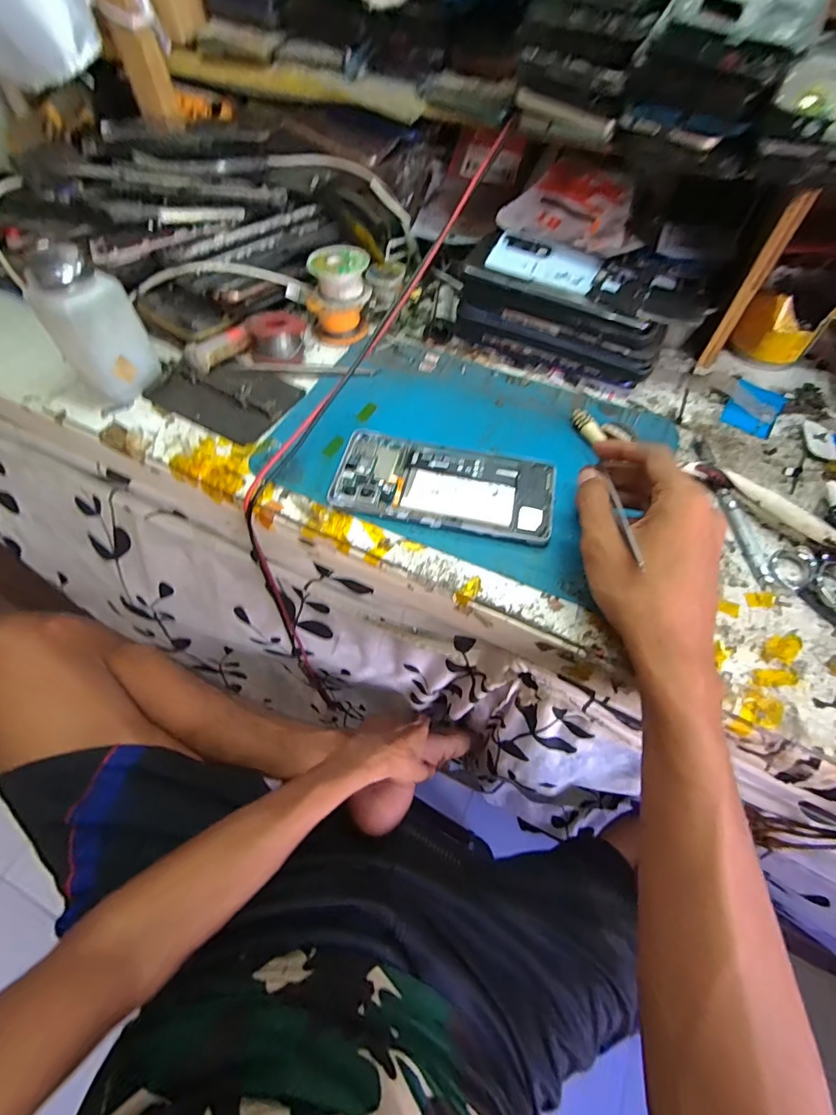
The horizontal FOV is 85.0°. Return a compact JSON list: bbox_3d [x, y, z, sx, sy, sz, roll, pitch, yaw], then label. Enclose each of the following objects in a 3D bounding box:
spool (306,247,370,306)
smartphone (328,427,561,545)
[{"bbox_3d":[-0.069,-0.252,0.413,0.052,0.033,0.047,-16,61,-9],"label":"spool"},{"bbox_3d":[0.019,-0.055,0.329,0.154,0.008,0.074,12,60,7],"label":"smartphone"}]

